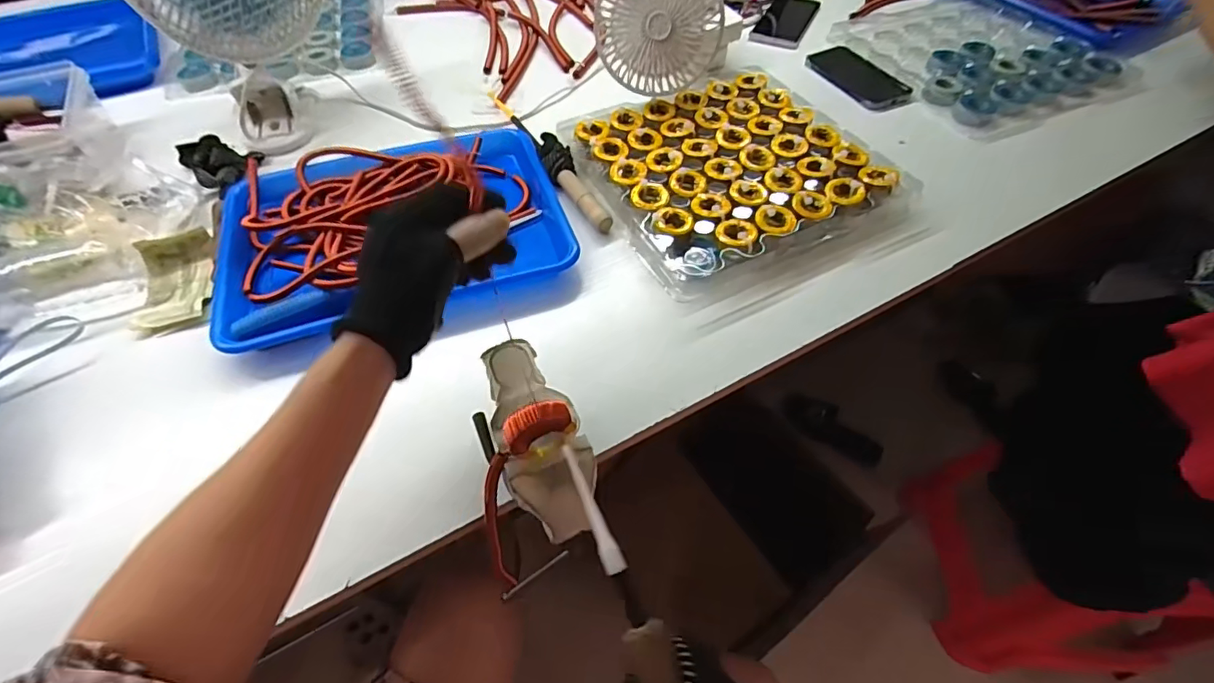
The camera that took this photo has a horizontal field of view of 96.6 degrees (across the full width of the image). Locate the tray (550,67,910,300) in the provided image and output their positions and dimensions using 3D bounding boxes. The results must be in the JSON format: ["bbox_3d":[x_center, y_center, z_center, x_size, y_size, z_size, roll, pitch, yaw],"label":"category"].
[{"bbox_3d":[0.134,-0.196,0.603,0.289,0.038,0.293,-21,57,-15],"label":"tray"}]

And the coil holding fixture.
[{"bbox_3d":[-0.052,0.050,0.351,0.060,0.073,0.144,-18,43,-13],"label":"coil holding fixture"}]

